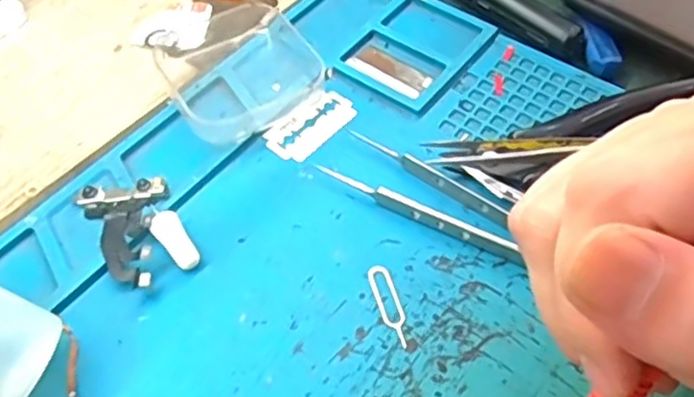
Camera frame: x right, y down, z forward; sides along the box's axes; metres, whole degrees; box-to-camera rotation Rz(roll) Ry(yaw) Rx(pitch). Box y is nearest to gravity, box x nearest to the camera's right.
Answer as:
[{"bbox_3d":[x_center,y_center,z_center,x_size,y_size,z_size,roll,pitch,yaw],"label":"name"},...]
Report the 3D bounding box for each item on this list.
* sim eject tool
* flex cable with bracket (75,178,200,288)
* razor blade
[{"bbox_3d":[0.015,0.037,0.244,0.008,0.004,0.033,-14,55,-10],"label":"sim eject tool"},{"bbox_3d":[-0.078,0.011,0.259,0.031,0.009,0.052,-27,58,-18],"label":"flex cable with bracket"},{"bbox_3d":[-0.016,-0.033,0.296,0.022,0.004,0.042,34,61,23],"label":"razor blade"}]

